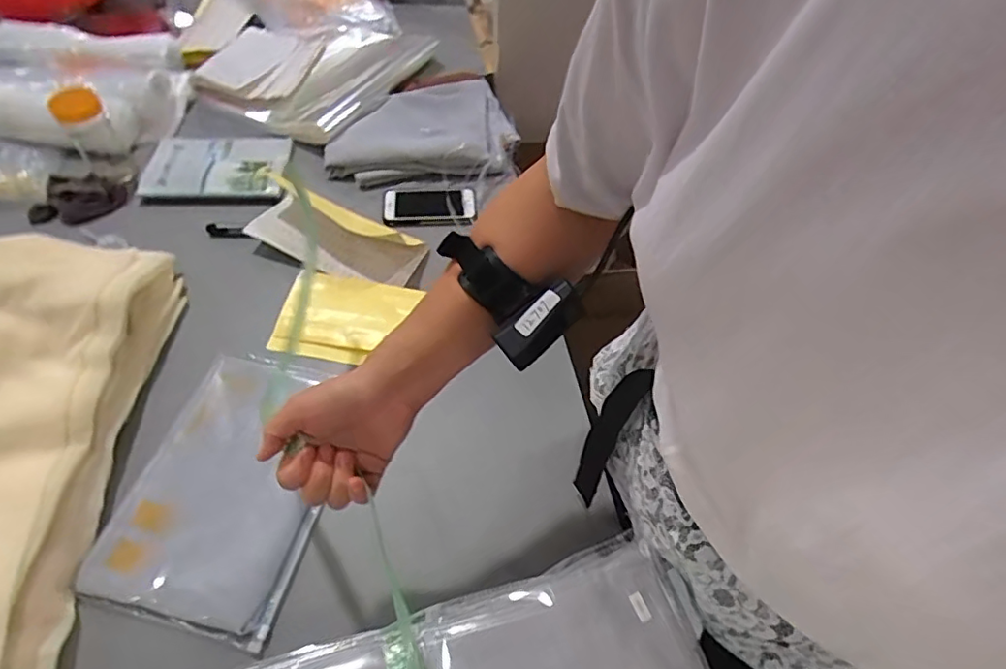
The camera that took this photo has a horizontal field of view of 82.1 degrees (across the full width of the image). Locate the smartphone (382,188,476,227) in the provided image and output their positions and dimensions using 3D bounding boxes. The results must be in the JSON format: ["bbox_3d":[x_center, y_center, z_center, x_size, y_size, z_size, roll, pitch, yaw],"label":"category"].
[{"bbox_3d":[-0.113,-0.201,0.889,0.138,0.013,0.082,-8,55,-8],"label":"smartphone"}]

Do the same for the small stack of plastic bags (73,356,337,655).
[{"bbox_3d":[-0.284,0.158,0.622,0.191,0.036,0.283,13,55,7],"label":"small stack of plastic bags"}]

